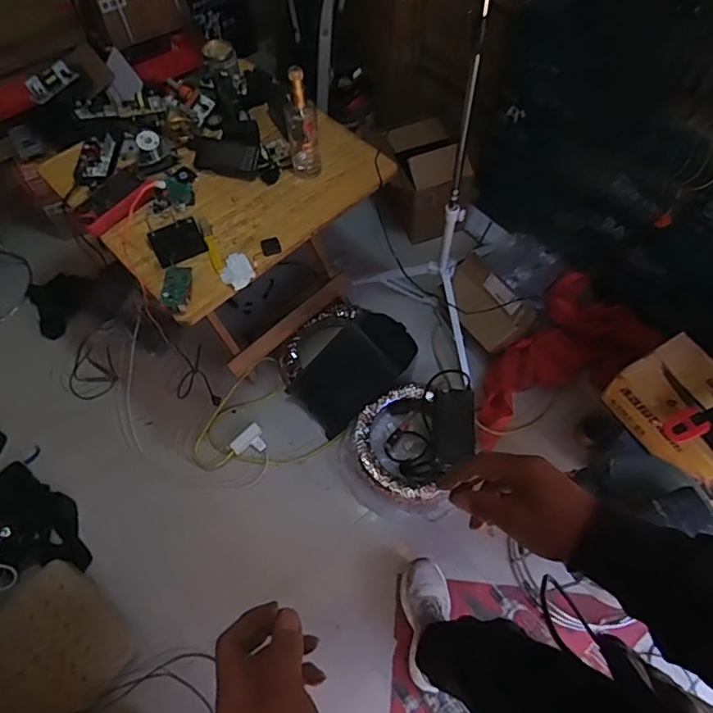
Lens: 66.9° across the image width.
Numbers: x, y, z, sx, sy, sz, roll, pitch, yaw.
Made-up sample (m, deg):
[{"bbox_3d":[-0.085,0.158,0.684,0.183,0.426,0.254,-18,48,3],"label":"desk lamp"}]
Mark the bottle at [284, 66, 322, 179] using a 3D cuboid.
[{"bbox_3d":[-0.130,-0.541,1.237,0.084,0.243,0.069,8,61,5],"label":"bottle"}]

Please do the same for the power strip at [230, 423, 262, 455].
[{"bbox_3d":[-0.320,0.237,1.568,0.039,0.023,0.100,41,69,20],"label":"power strip"}]

